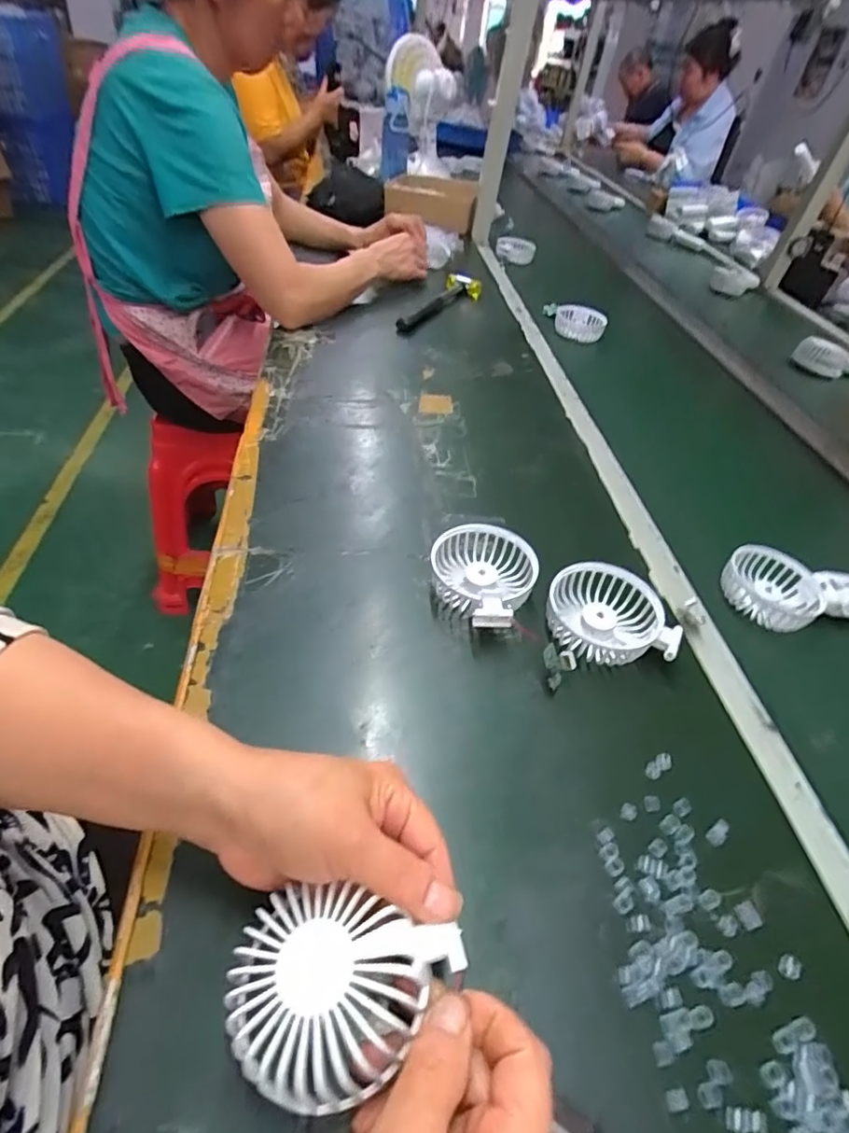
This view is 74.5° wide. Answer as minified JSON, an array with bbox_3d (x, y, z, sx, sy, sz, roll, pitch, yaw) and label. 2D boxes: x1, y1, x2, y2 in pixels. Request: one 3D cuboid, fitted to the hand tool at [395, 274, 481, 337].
[{"bbox_3d":[0.029,-0.443,0.946,0.064,0.031,0.248,20,45,13],"label":"hand tool"}]

